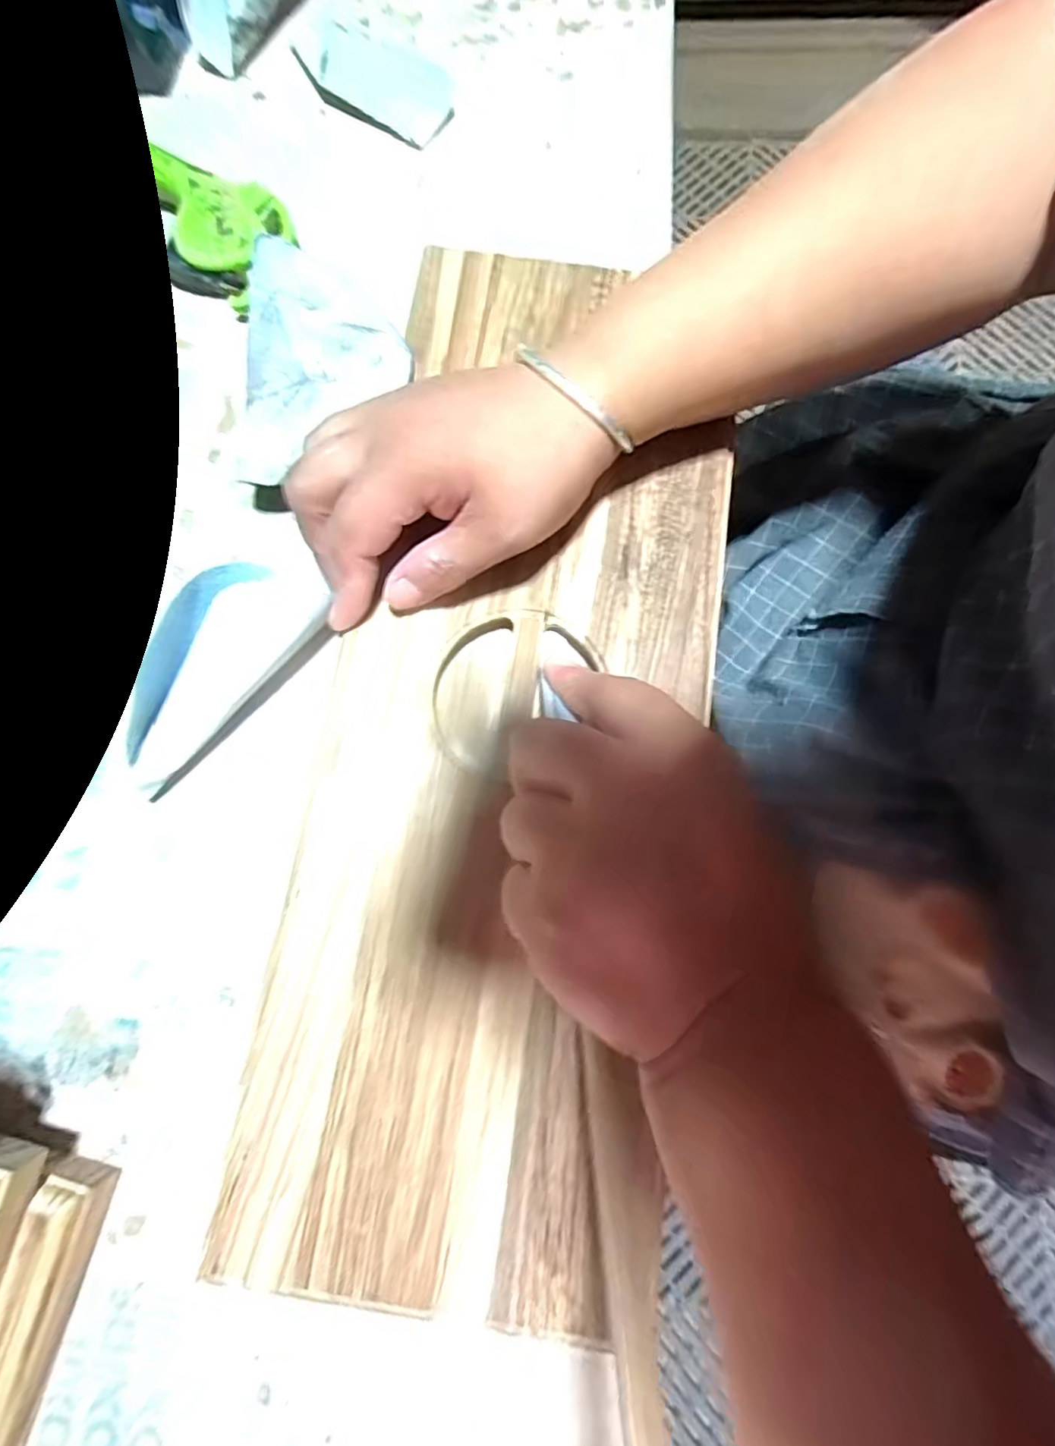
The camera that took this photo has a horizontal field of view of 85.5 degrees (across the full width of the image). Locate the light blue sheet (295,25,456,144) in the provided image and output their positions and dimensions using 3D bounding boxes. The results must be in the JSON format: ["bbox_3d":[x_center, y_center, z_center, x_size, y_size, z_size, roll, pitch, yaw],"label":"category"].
[{"bbox_3d":[-0.085,-0.354,0.311,0.096,0.007,0.048,34,81,6],"label":"light blue sheet"}]

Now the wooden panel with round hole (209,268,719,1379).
[{"bbox_3d":[-0.009,-0.006,0.236,0.154,0.012,0.419,13,79,2],"label":"wooden panel with round hole"}]

